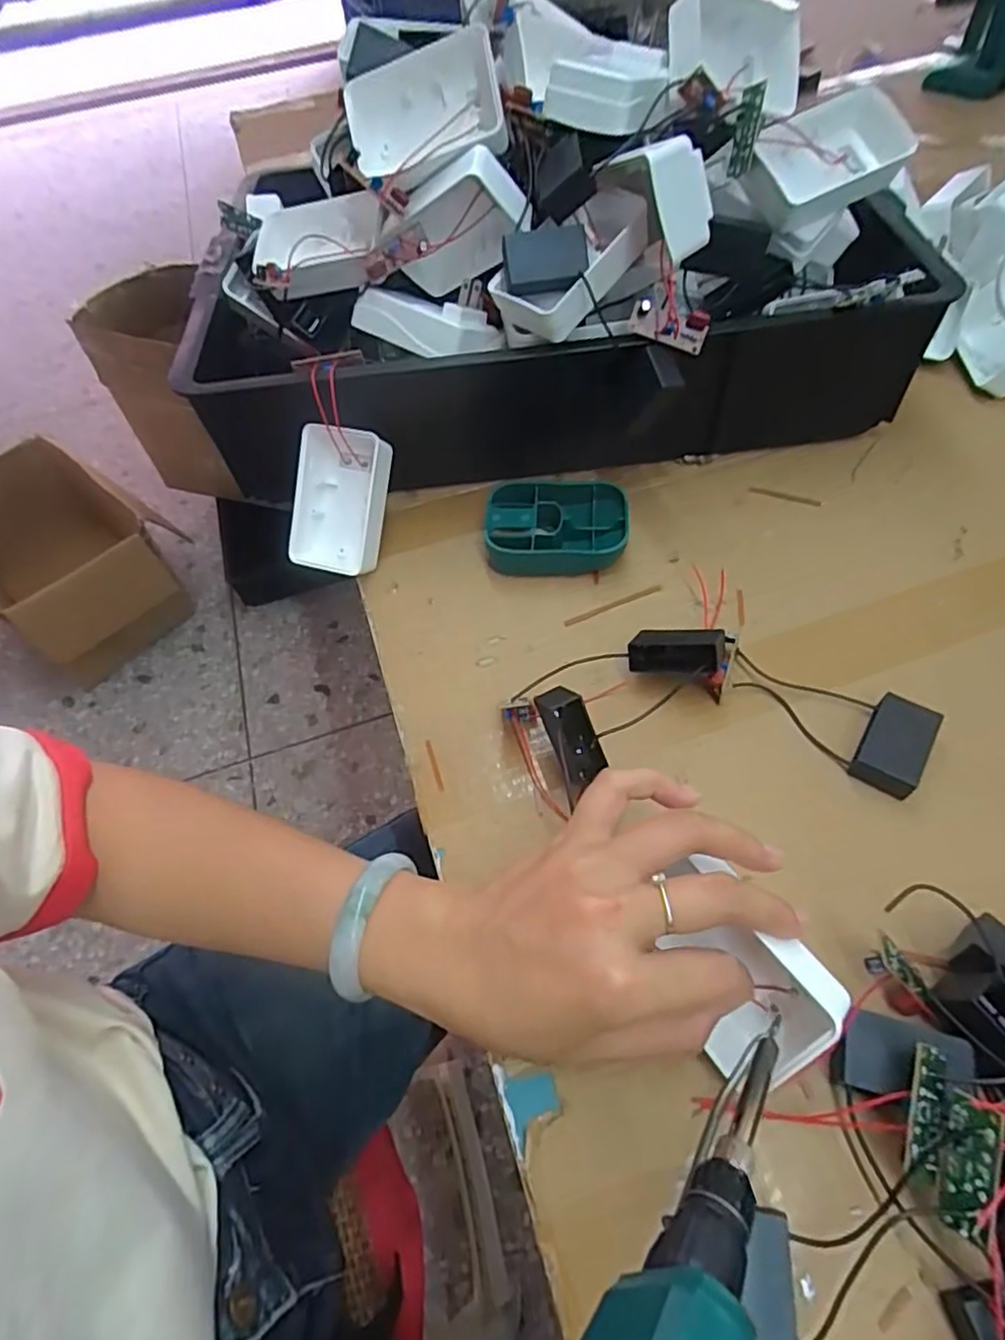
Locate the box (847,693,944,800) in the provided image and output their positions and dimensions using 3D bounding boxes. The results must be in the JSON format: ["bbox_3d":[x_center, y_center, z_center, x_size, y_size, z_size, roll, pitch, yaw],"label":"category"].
[{"bbox_3d":[0.203,0.040,0.341,0.031,0.018,0.050,27,61,20],"label":"box"}]

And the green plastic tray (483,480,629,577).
[{"bbox_3d":[0.036,-0.095,0.440,0.091,0.027,0.067,1,56,4],"label":"green plastic tray"}]

